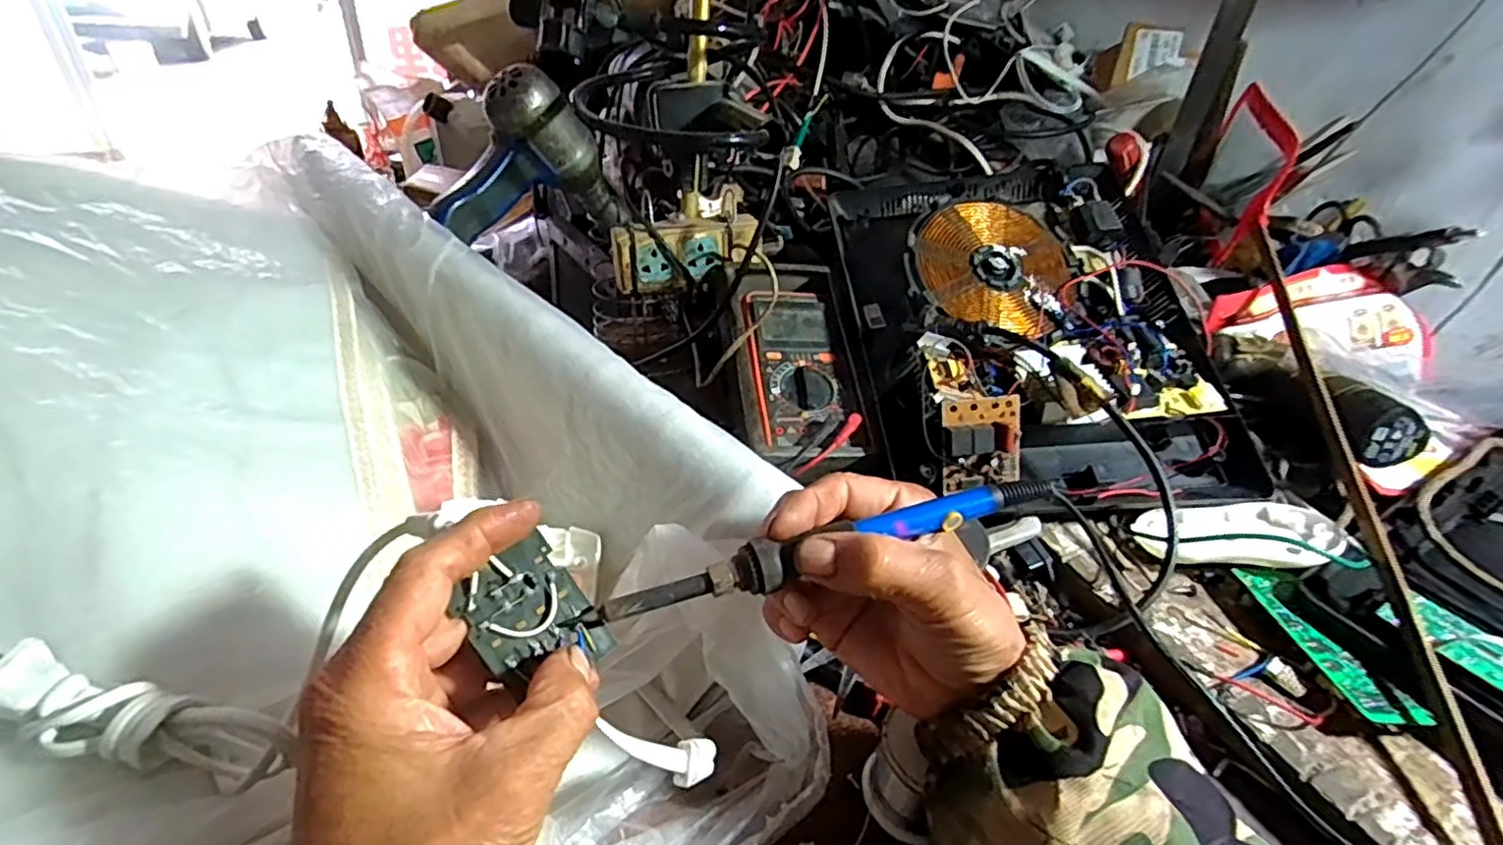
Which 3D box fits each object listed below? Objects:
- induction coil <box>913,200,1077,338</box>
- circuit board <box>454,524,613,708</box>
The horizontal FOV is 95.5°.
[{"bbox_3d":[0.219,-0.135,0.599,0.148,0.011,0.140,4,66,-8],"label":"induction coil"},{"bbox_3d":[-0.082,0.074,0.256,0.041,0.004,0.054,-35,91,-27],"label":"circuit board"}]

